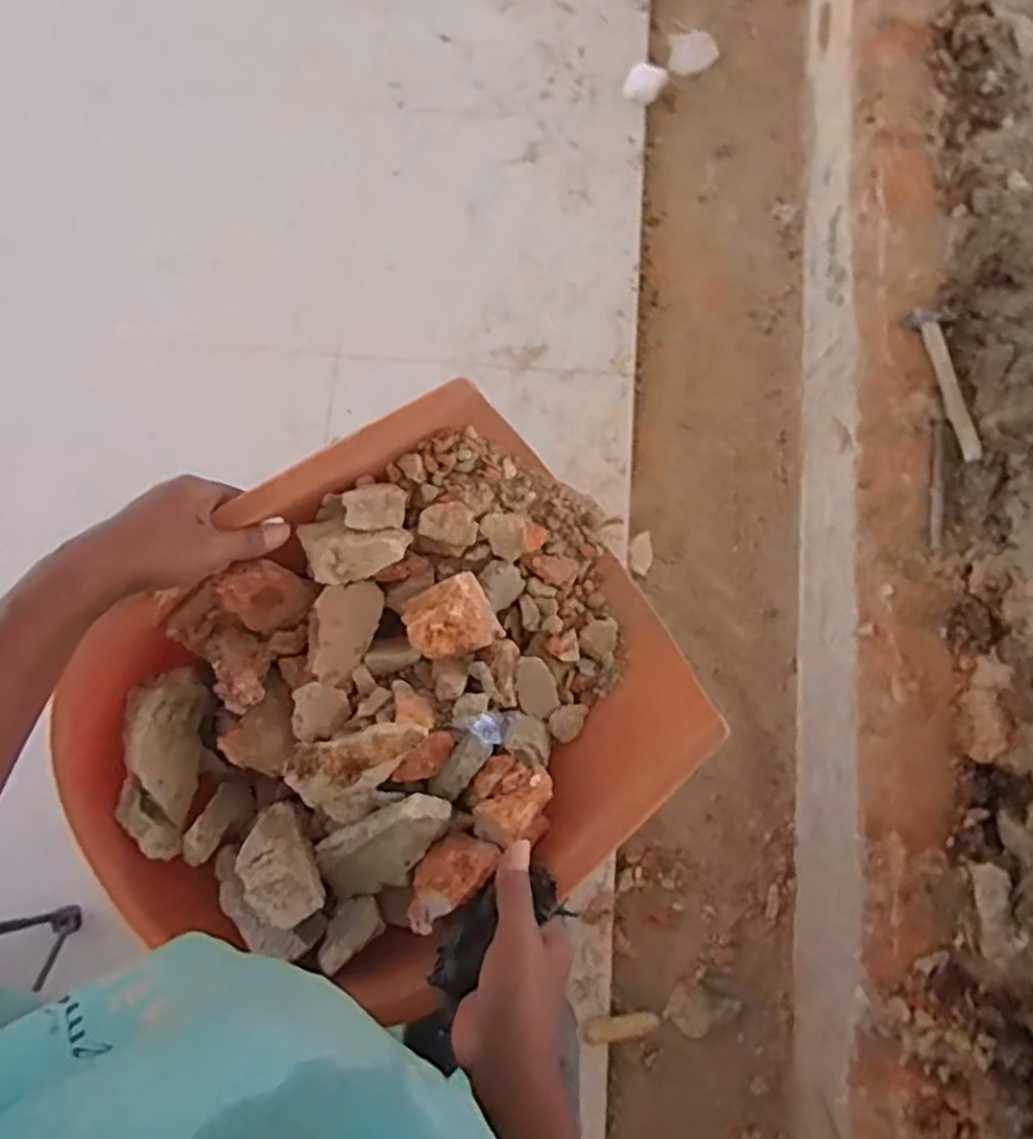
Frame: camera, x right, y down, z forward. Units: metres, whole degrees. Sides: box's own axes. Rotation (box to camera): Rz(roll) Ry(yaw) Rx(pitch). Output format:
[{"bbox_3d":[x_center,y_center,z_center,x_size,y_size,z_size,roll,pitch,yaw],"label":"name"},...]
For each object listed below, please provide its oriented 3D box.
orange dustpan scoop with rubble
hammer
[{"bbox_3d":[-0.099,0.106,0.532,0.416,0.115,0.321,-34,79,-7],"label":"orange dustpan scoop with rubble"},{"bbox_3d":[0.701,-0.306,1.224,0.059,0.028,0.277,-9,78,-1],"label":"hammer"}]

